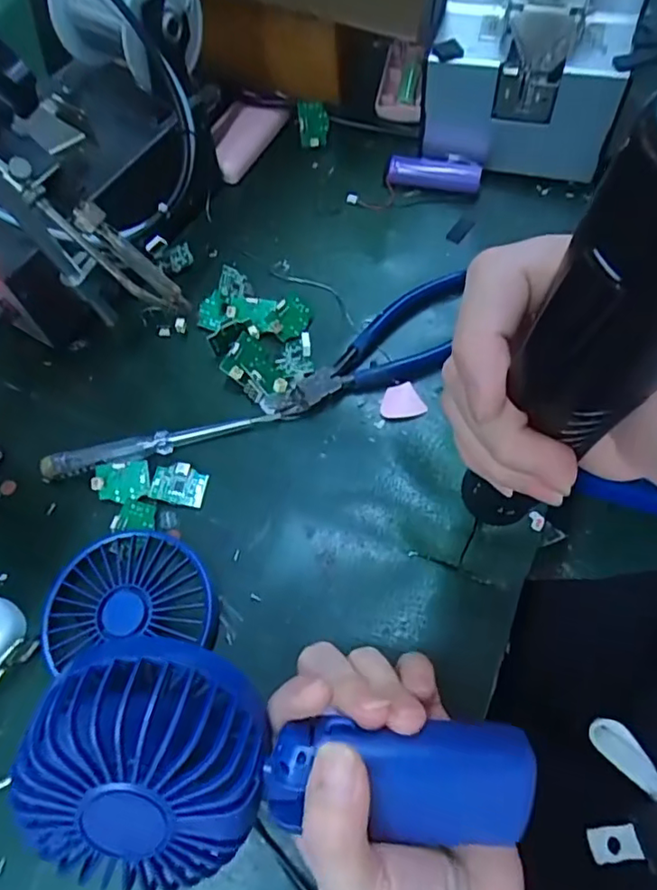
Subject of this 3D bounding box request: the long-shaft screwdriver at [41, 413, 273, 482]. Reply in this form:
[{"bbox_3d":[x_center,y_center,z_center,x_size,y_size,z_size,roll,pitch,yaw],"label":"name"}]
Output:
[{"bbox_3d":[-0.099,0.001,0.345,0.138,0.010,0.016,-10,64,-2],"label":"long-shaft screwdriver"}]

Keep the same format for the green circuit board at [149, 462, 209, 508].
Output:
[{"bbox_3d":[-0.086,0.021,0.337,0.030,0.004,0.023,10,65,7],"label":"green circuit board"}]

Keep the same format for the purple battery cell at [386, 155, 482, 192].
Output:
[{"bbox_3d":[0.077,-0.197,0.429,0.066,0.022,0.017,11,65,8],"label":"purple battery cell"}]

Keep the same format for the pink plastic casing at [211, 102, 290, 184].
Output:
[{"bbox_3d":[-0.065,-0.237,0.452,0.033,0.027,0.075,29,69,15],"label":"pink plastic casing"}]

